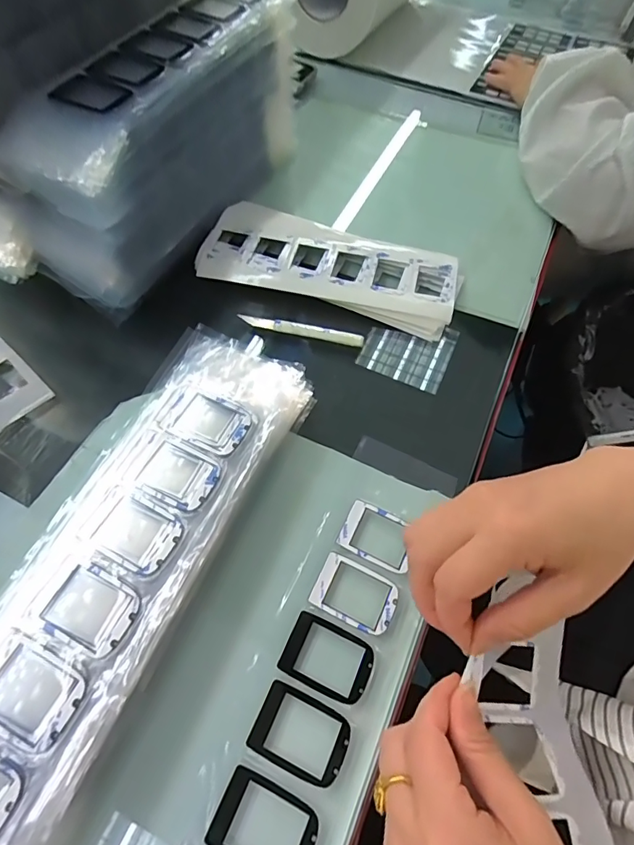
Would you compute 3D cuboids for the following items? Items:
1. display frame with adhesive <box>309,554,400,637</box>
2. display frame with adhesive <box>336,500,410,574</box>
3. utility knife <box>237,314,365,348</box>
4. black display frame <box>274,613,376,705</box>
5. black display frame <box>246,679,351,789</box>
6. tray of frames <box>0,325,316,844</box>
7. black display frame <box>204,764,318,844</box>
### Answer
[{"bbox_3d":[0.025,0.108,0.288,0.051,0.004,0.036,24,63,10],"label":"display frame with adhesive"},{"bbox_3d":[0.041,0.076,0.308,0.047,0.004,0.037,24,63,10],"label":"display frame with adhesive"},{"bbox_3d":[-0.013,-0.082,0.393,0.108,0.004,0.012,15,62,5],"label":"utility knife"},{"bbox_3d":[0.007,0.140,0.270,0.051,0.004,0.036,22,63,9],"label":"black display frame"},{"bbox_3d":[-0.008,0.172,0.251,0.051,0.004,0.036,23,63,9],"label":"black display frame"},{"bbox_3d":[-0.107,0.079,0.269,0.095,0.051,0.311,24,63,10],"label":"tray of frames"},{"bbox_3d":[-0.026,0.204,0.230,0.051,0.004,0.036,23,63,9],"label":"black display frame"}]

